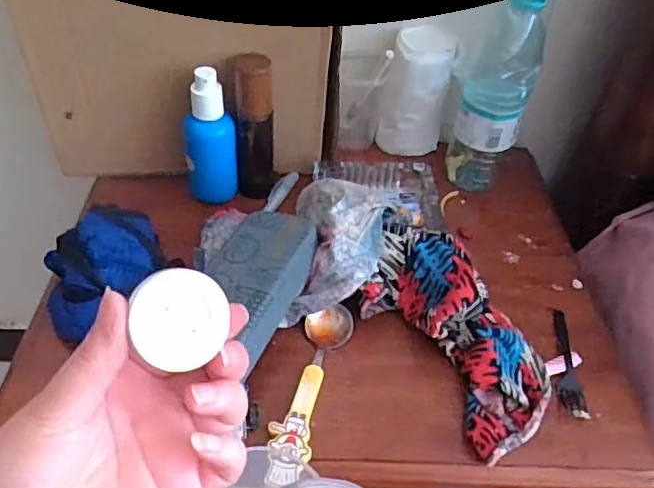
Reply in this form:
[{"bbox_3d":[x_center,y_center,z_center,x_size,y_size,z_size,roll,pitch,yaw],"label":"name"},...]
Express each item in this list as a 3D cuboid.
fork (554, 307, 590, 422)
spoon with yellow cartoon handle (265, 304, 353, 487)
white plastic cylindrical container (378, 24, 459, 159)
[{"bbox_3d":[0.198,0.096,0.476,0.019,0.007,0.101,10,45,3],"label":"fork"},{"bbox_3d":[-0.014,0.109,0.436,0.035,0.014,0.149,14,46,7],"label":"spoon with yellow cartoon handle"},{"bbox_3d":[0.096,-0.158,0.621,0.067,0.124,0.064,14,46,7],"label":"white plastic cylindrical container"}]

